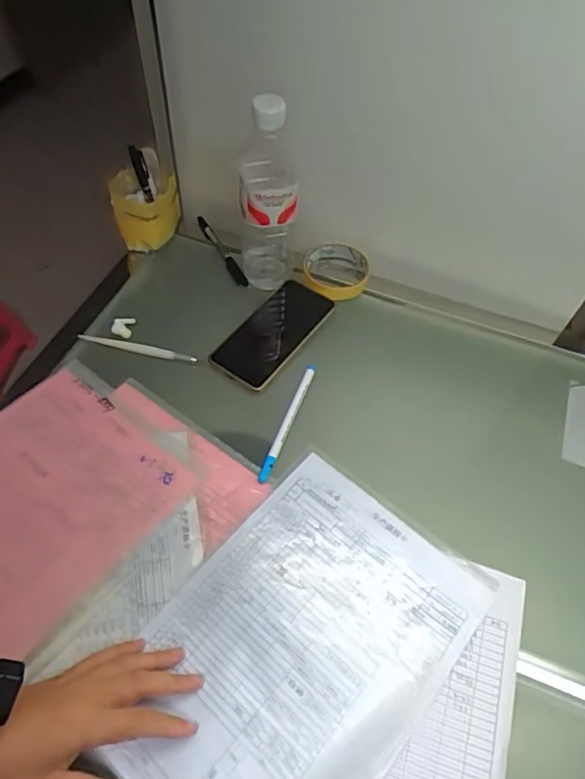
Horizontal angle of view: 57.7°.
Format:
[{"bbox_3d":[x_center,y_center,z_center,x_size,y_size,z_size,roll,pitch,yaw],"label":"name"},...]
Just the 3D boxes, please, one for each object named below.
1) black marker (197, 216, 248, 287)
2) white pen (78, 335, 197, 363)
[{"bbox_3d":[-0.092,-0.183,0.692,0.014,0.014,0.139,-23,60,-17],"label":"black marker"},{"bbox_3d":[-0.175,-0.047,0.604,0.137,0.014,0.008,11,57,5],"label":"white pen"}]

